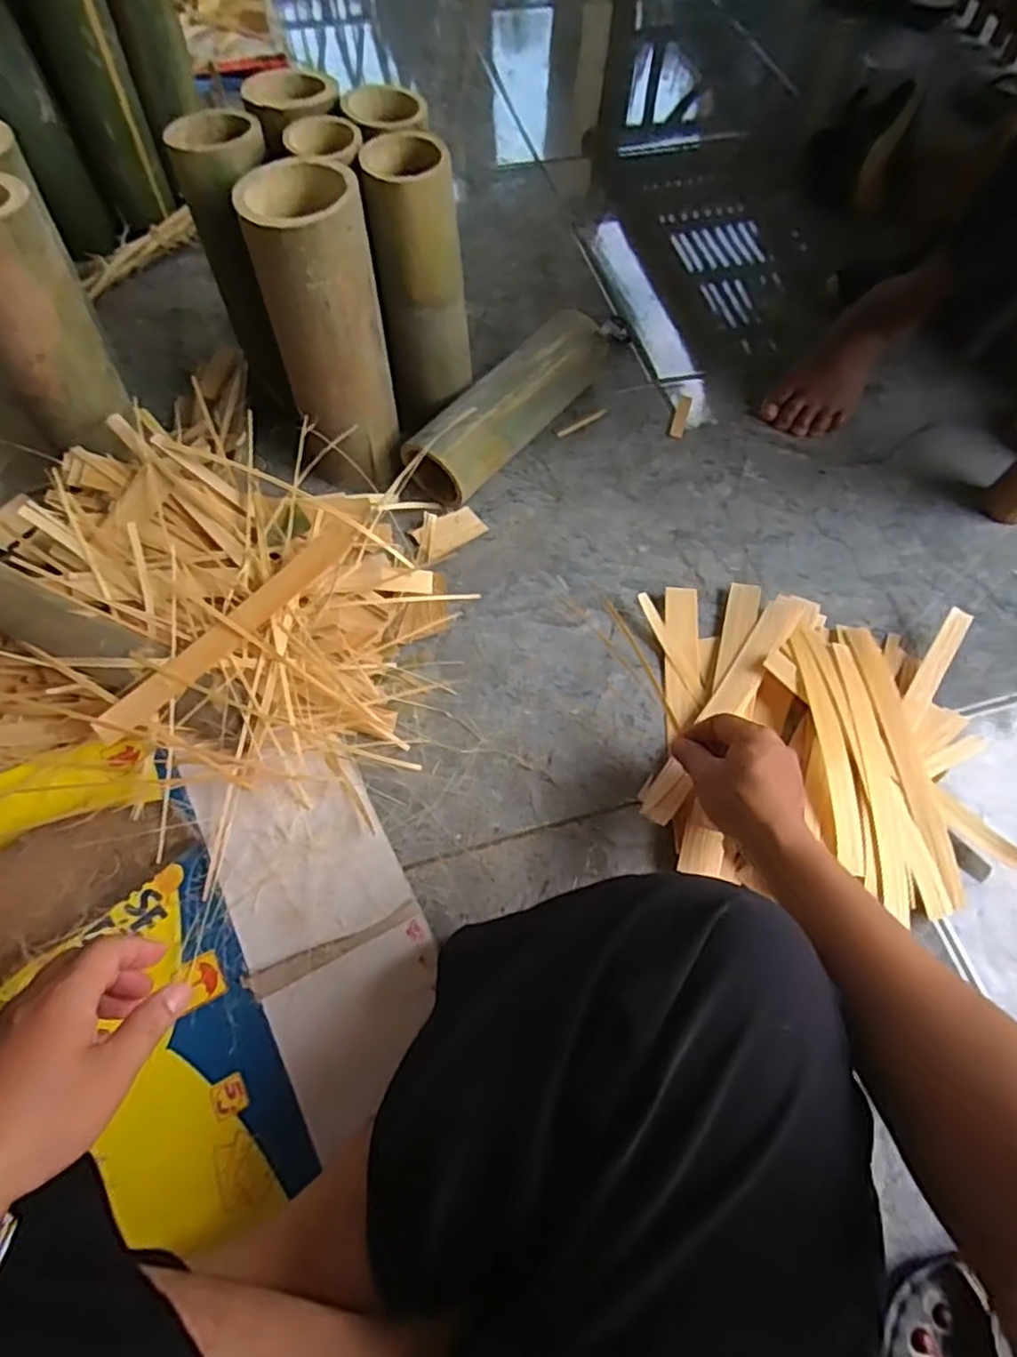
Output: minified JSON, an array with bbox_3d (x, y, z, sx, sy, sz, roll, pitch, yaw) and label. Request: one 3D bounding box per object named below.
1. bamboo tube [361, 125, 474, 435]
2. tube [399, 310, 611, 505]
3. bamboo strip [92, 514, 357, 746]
[{"bbox_3d":[-0.085,-0.381,0.677,0.086,0.228,0.102,-5,65,-6],"label":"bamboo tube"},{"bbox_3d":[0.000,-0.306,0.768,0.079,0.090,0.308,36,68,13],"label":"tube"},{"bbox_3d":[-0.242,-0.042,0.597,0.036,0.011,0.272,44,83,2],"label":"bamboo strip"}]

